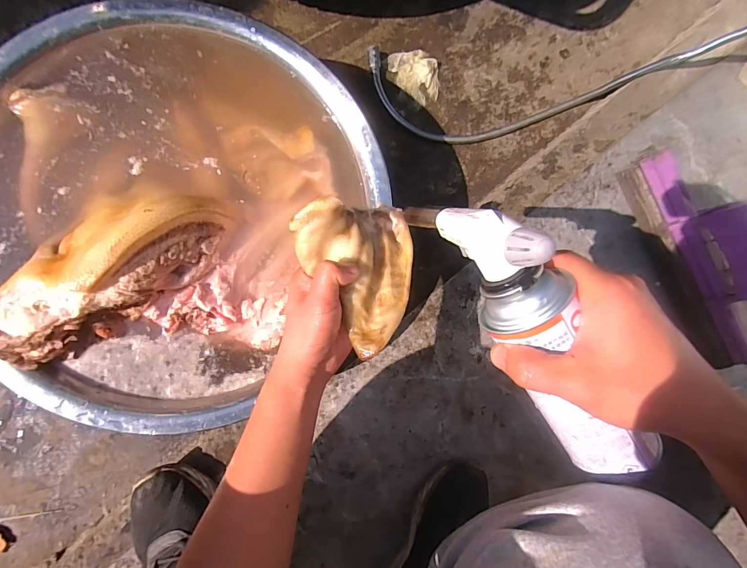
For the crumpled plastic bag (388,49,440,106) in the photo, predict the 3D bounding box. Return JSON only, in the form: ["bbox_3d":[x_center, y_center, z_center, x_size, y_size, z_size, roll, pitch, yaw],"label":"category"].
[{"bbox_3d":[0.076,-0.371,0.661,0.102,0.012,0.073,34,84,-8],"label":"crumpled plastic bag"}]

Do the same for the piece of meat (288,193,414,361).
[{"bbox_3d":[-0.010,-0.007,0.357,0.108,0.063,0.136,-9,91,-7],"label":"piece of meat"}]

